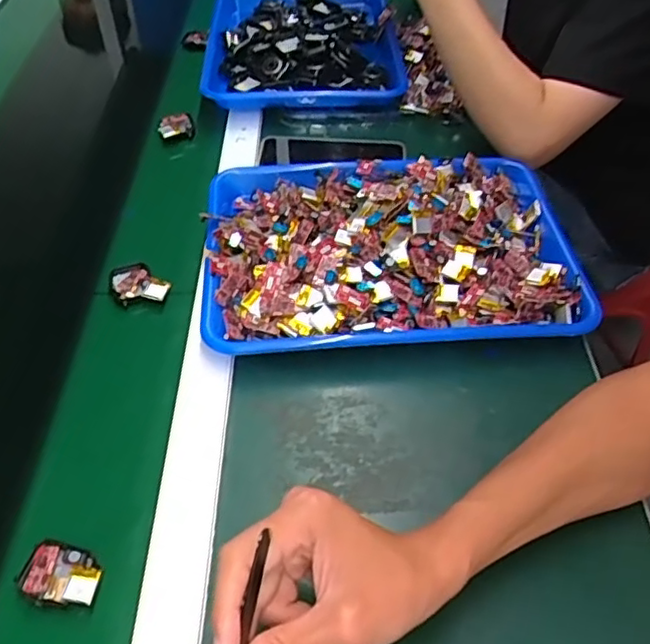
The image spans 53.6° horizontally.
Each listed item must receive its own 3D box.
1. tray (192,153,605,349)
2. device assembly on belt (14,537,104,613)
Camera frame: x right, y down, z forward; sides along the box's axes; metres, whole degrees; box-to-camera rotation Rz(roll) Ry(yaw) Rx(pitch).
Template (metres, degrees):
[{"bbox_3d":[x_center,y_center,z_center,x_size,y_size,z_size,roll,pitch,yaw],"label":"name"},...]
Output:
[{"bbox_3d":[0.057,-0.069,0.597,0.326,0.049,0.237,-2,49,-3],"label":"tray"},{"bbox_3d":[-0.168,0.161,0.412,0.052,0.012,0.037,14,50,11],"label":"device assembly on belt"}]

